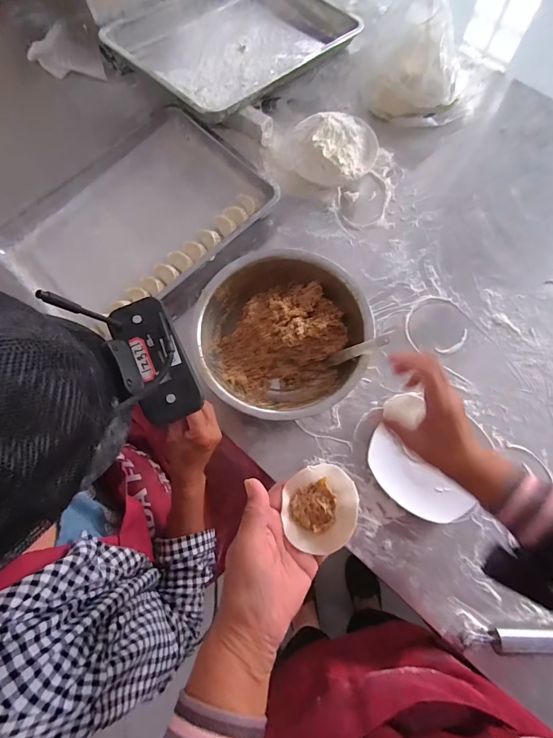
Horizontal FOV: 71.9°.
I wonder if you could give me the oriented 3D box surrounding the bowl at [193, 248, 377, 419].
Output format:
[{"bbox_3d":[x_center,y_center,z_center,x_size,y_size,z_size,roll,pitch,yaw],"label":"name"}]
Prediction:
[{"bbox_3d":[0.011,-0.058,0.644,0.269,0.084,0.281,0,74,1],"label":"bowl"}]

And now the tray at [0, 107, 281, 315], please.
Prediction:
[{"bbox_3d":[-0.270,-0.284,0.737,0.334,0.042,0.461,43,79,12],"label":"tray"}]

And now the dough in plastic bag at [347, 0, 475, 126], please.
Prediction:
[{"bbox_3d":[0.281,-0.614,0.771,0.257,0.176,0.158,26,76,8],"label":"dough in plastic bag"}]

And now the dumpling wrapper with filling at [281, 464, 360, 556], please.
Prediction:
[{"bbox_3d":[0.040,0.125,0.345,0.064,0.011,0.073,9,74,4],"label":"dumpling wrapper with filling"}]

